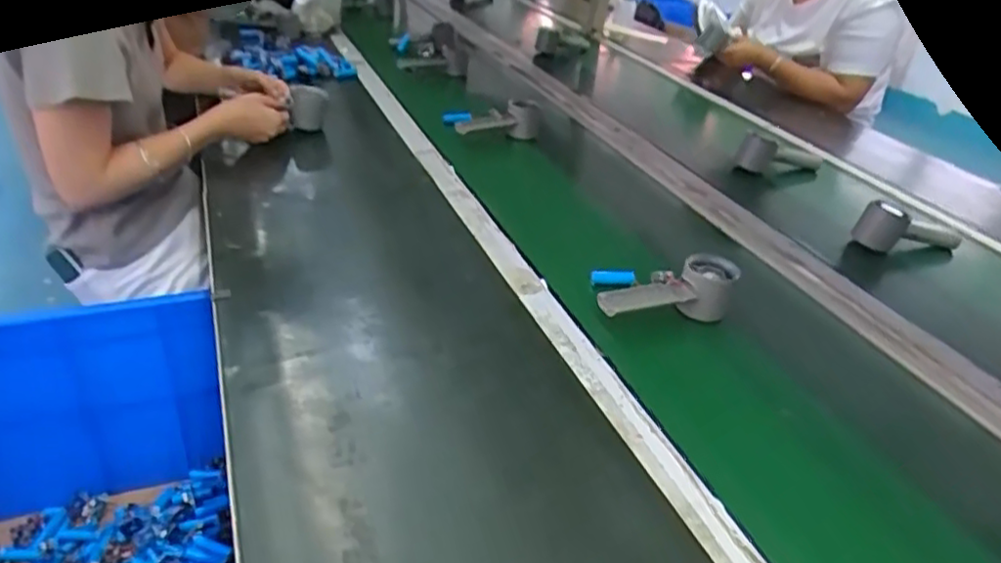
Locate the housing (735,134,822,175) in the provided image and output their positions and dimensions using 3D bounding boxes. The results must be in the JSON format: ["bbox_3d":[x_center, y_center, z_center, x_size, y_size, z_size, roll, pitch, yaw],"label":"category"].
[{"bbox_3d":[0.490,-0.219,1.153,0.157,0.062,0.045,3,34,-5],"label":"housing"}]

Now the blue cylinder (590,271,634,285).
[{"bbox_3d":[0.130,-0.006,0.770,0.057,0.019,0.013,-4,33,-12],"label":"blue cylinder"}]

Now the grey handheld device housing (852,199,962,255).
[{"bbox_3d":[0.581,-0.081,0.938,0.154,0.067,0.051,-6,35,-17],"label":"grey handheld device housing"}]

